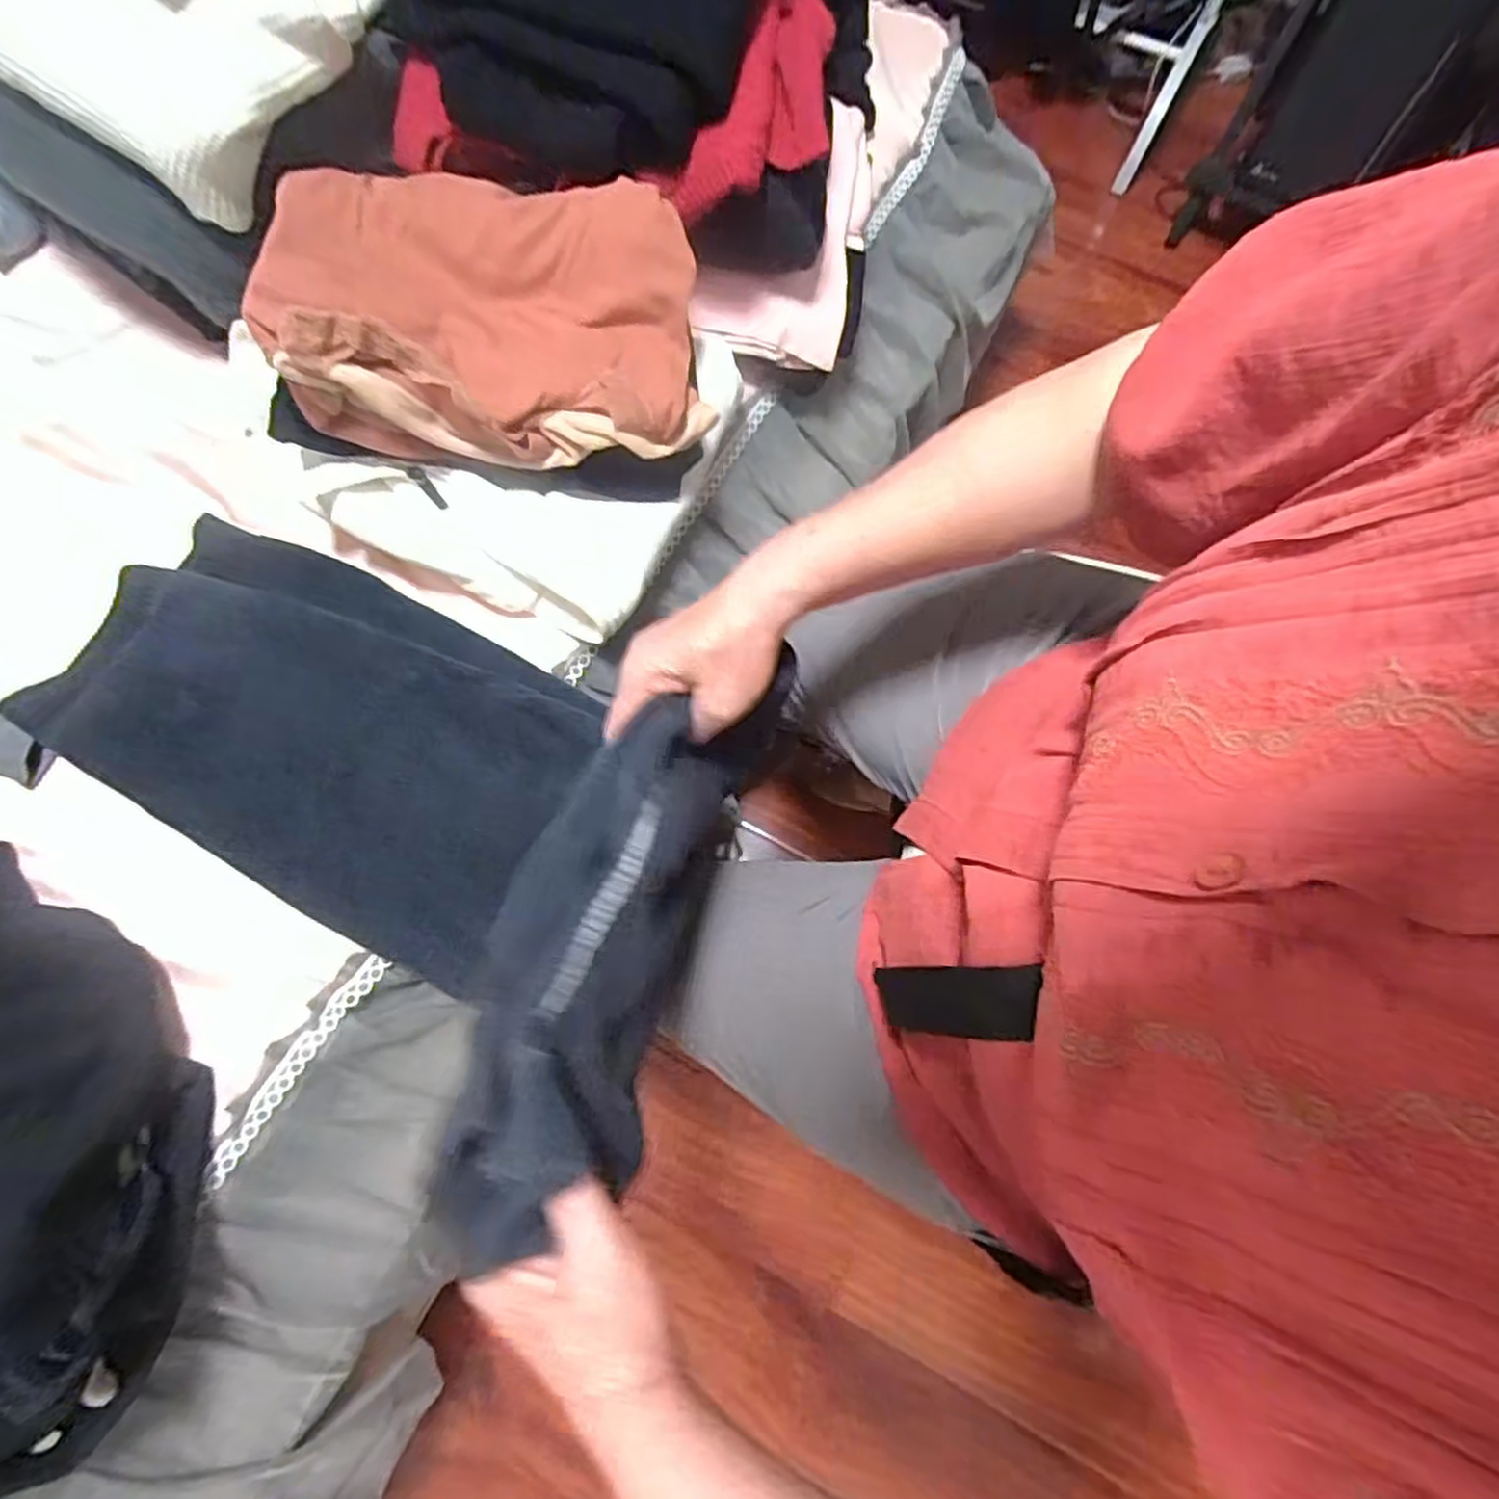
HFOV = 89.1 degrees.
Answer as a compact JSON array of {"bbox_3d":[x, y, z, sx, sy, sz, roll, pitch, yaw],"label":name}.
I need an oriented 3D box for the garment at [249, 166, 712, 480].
[{"bbox_3d":[-0.175,-0.305,0.525,0.275,0.087,0.188,-2,73,-2],"label":"garment"}]

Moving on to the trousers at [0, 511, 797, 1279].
[{"bbox_3d":[-0.222,0.020,0.499,0.542,0.161,0.232,26,73,32],"label":"trousers"}]

